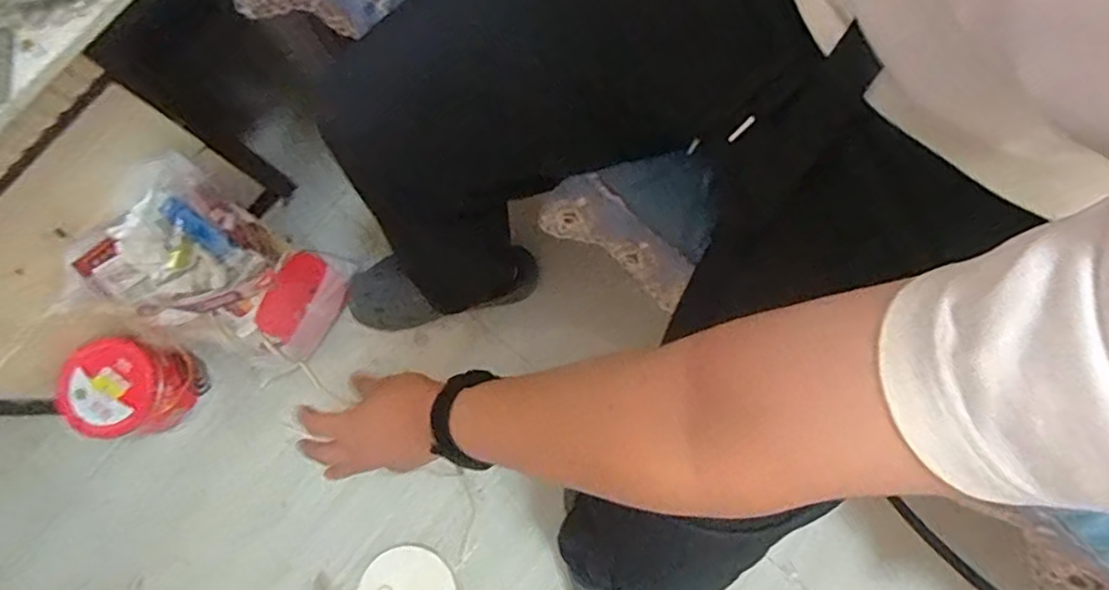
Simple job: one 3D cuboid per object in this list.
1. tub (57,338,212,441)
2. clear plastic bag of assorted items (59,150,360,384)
[{"bbox_3d":[-0.595,0.135,0.884,0.136,0.104,0.129,-1,79,3],"label":"tub"},{"bbox_3d":[-0.435,-0.016,0.849,0.130,0.328,0.213,24,74,39],"label":"clear plastic bag of assorted items"}]

